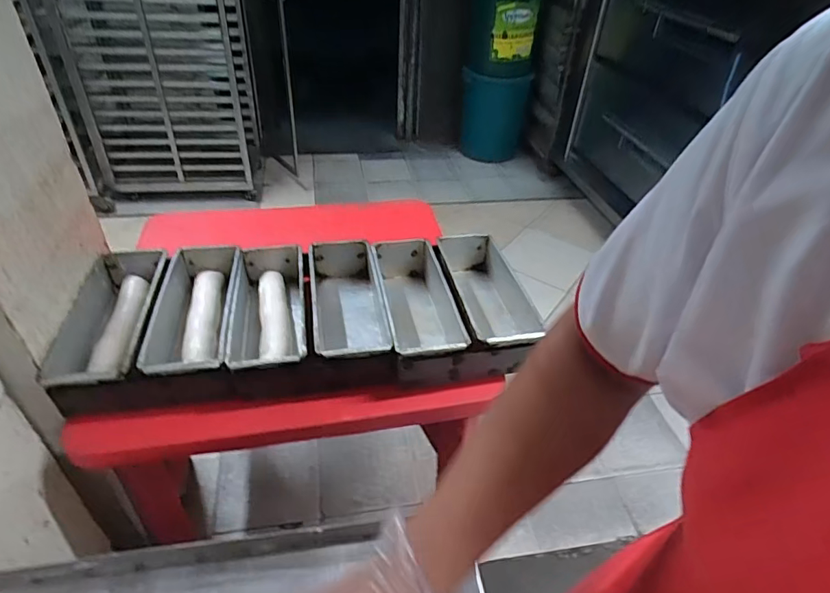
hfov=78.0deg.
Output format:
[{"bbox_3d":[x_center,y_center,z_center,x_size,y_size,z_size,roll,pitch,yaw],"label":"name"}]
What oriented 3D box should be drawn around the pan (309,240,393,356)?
[{"bbox_3d":[-0.133,0.020,1.011,0.131,0.099,0.359,-6,39,-10],"label":"pan"}]

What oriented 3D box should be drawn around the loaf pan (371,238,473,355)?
[{"bbox_3d":[0.007,0.010,1.018,0.144,0.112,0.360,-5,39,-9],"label":"loaf pan"}]

